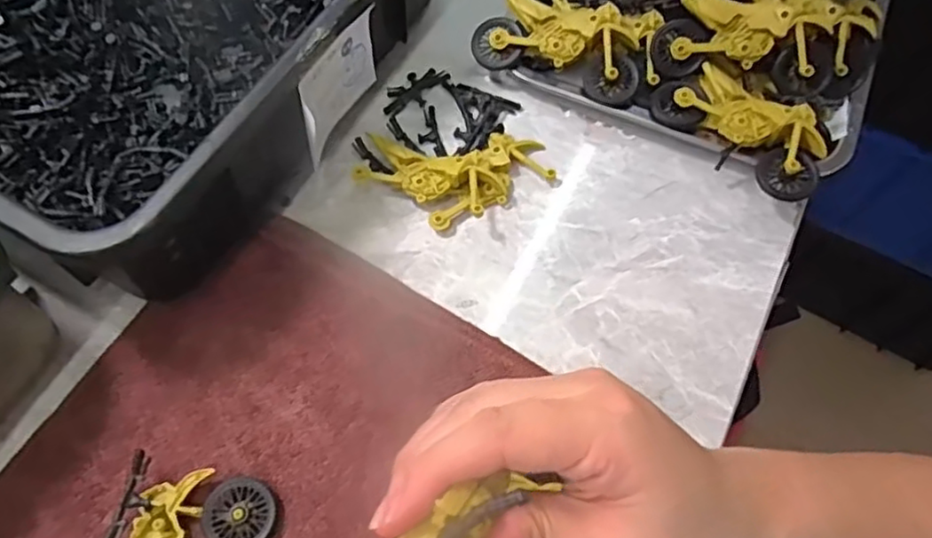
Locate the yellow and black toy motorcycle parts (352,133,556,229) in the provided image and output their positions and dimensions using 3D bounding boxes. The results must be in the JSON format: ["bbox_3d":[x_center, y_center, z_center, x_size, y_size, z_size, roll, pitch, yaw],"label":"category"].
[{"bbox_3d":[-0.007,-0.062,0.449,0.126,0.020,0.069,0,65,-3],"label":"yellow and black toy motorcycle parts"}]

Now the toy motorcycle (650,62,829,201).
[{"bbox_3d":[0.187,-0.095,0.460,0.120,0.043,0.064,38,69,14],"label":"toy motorcycle"}]

